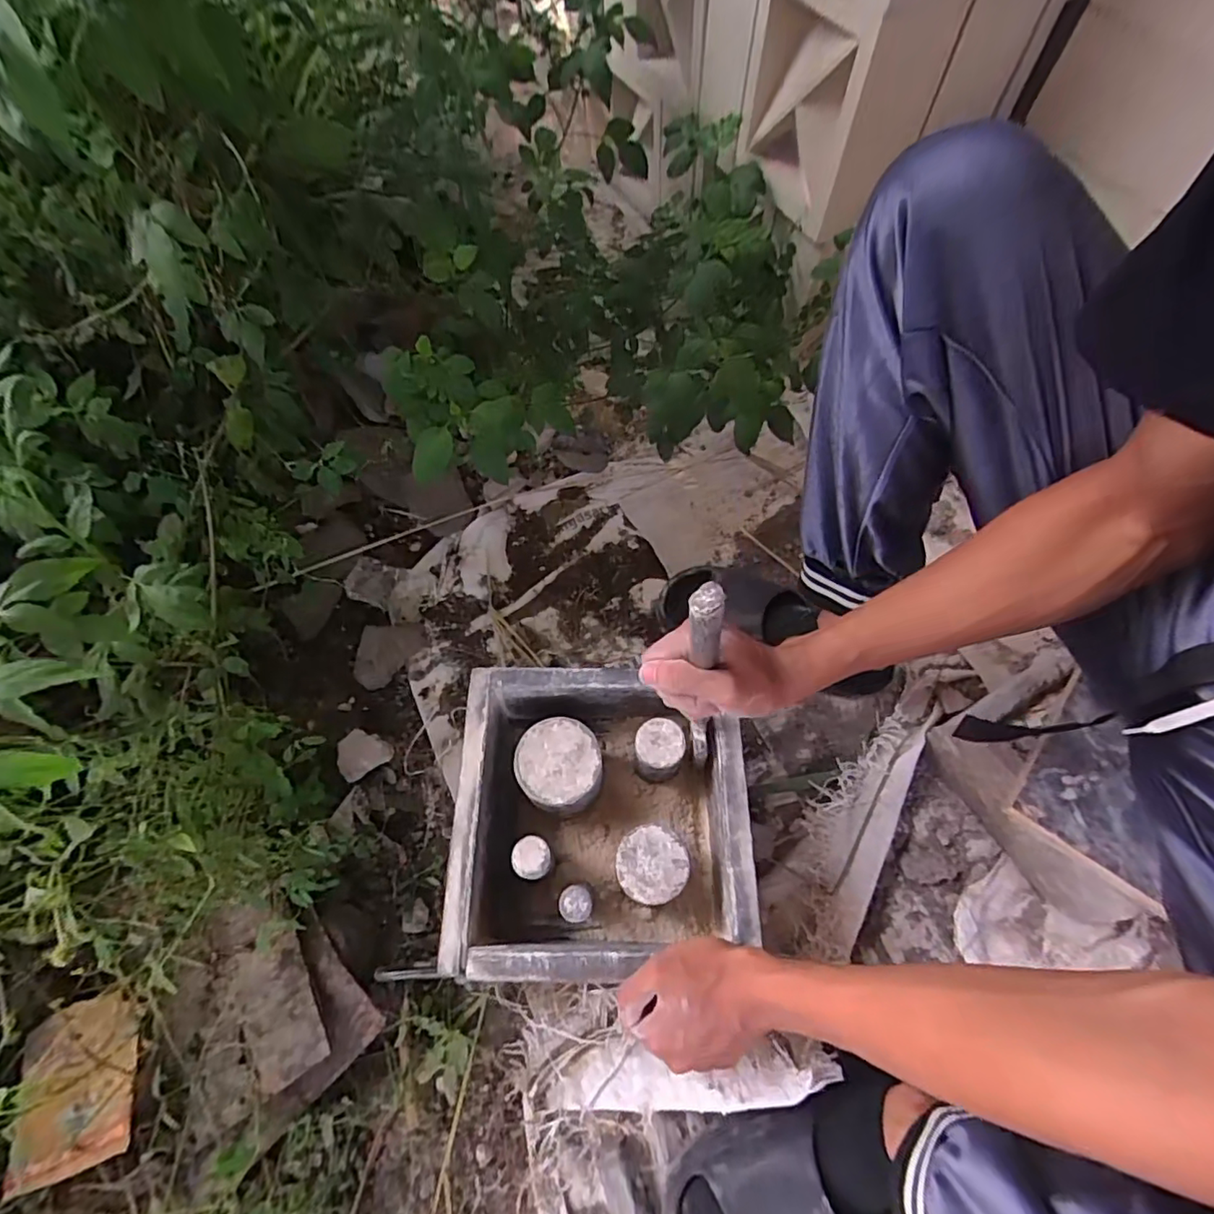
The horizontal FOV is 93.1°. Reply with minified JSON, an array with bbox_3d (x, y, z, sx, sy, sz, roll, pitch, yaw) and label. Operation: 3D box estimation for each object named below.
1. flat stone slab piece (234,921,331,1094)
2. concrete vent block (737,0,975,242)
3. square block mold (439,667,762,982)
[{"bbox_3d":[-0.279,0.337,0.486,0.062,0.011,0.109,-27,64,-14],"label":"flat stone slab piece"},{"bbox_3d":[0.262,-0.595,0.673,0.114,0.195,0.199,-21,63,-12],"label":"concrete vent block"},{"bbox_3d":[-0.005,0.186,0.513,0.238,0.099,0.236,1,61,0],"label":"square block mold"}]

